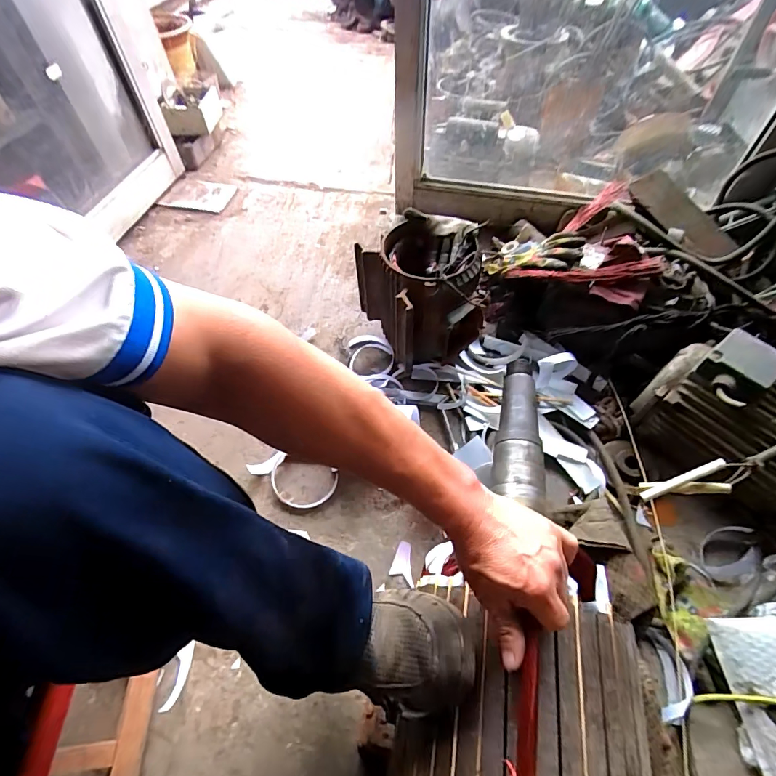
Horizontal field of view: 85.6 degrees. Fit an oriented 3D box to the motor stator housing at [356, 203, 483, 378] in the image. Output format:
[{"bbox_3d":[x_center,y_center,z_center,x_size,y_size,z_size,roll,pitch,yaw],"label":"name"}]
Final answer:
[{"bbox_3d":[0.071,-0.166,0.789,0.179,0.234,0.219,-24,58,-14],"label":"motor stator housing"}]

